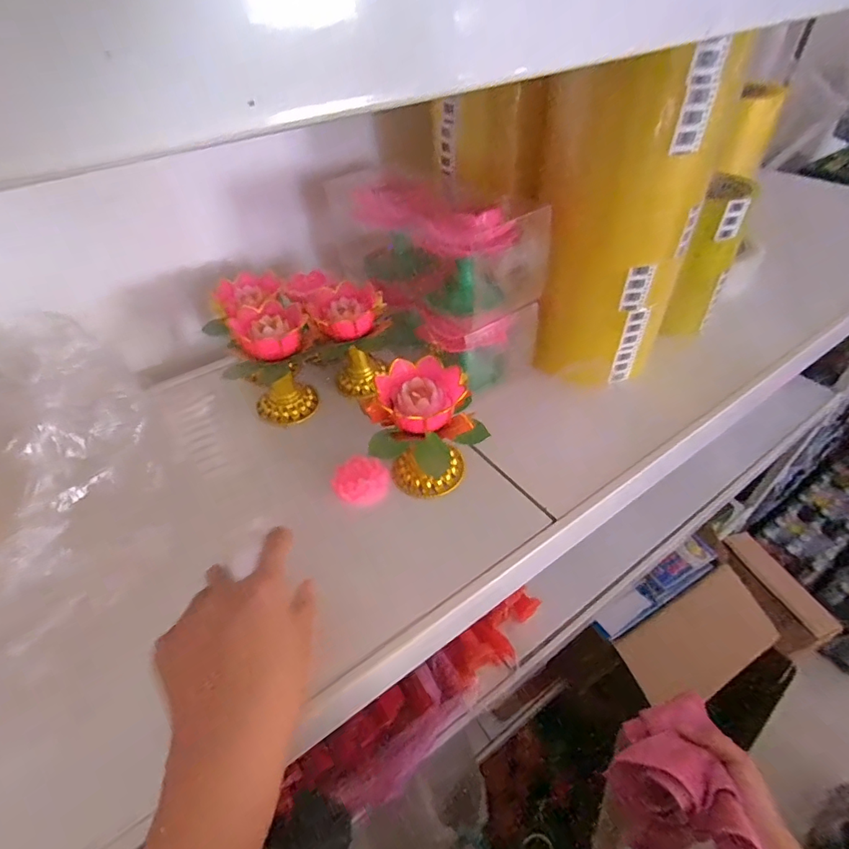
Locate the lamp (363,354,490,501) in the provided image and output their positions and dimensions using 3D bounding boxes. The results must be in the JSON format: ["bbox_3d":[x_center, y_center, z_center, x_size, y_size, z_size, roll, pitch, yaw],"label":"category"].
[{"bbox_3d":[-0.002,0.005,0.406,0.091,0.100,0.075,-13,46,-10],"label":"lamp"}]

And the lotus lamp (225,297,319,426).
[{"bbox_3d":[-0.149,-0.062,0.487,0.082,0.098,0.074,-12,45,-9],"label":"lotus lamp"}]

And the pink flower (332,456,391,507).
[{"bbox_3d":[-0.056,0.050,0.429,0.049,0.023,0.037,-21,47,-17],"label":"pink flower"}]

